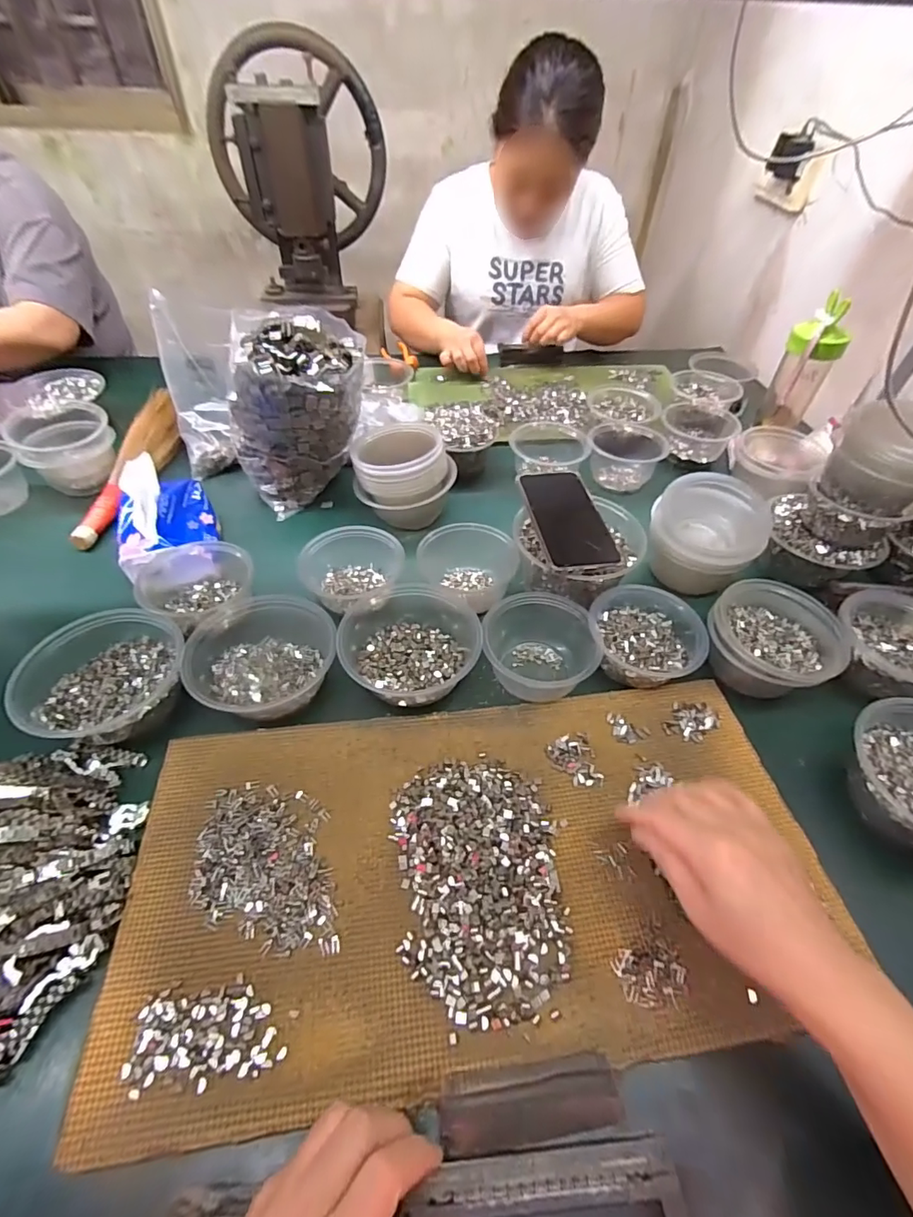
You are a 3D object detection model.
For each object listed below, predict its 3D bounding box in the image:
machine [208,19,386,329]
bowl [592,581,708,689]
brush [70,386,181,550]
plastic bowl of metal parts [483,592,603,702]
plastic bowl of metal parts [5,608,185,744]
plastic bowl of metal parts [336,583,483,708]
[{"bbox_3d":[-0.306,-0.882,1.029,0.340,0.399,0.276,-12,48,-11],"label":"machine"},{"bbox_3d":[0.195,0.029,0.517,0.112,0.049,0.112,15,49,14],"label":"bowl"},{"bbox_3d":[-0.456,-0.212,0.709,0.059,0.068,0.303,-1,47,-1],"label":"brush"},{"bbox_3d":[0.083,0.040,0.498,0.109,0.065,0.089,2,47,2],"label":"plastic bowl of metal parts"},{"bbox_3d":[-0.326,0.063,0.464,0.133,0.054,0.121,0,47,0],"label":"plastic bowl of metal parts"},{"bbox_3d":[-0.042,0.031,0.506,0.132,0.059,0.135,0,47,0],"label":"plastic bowl of metal parts"}]

